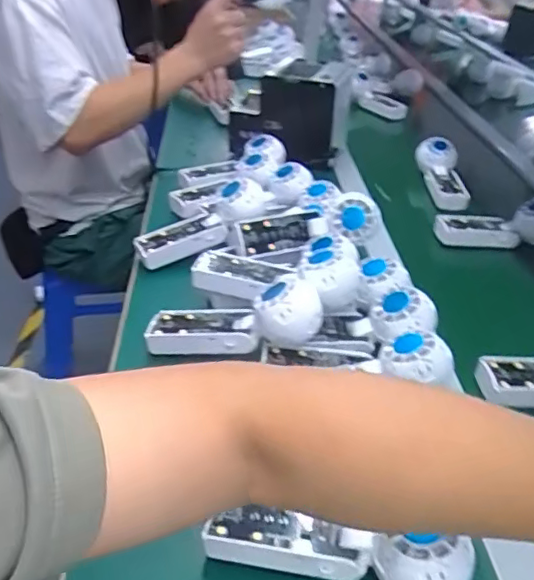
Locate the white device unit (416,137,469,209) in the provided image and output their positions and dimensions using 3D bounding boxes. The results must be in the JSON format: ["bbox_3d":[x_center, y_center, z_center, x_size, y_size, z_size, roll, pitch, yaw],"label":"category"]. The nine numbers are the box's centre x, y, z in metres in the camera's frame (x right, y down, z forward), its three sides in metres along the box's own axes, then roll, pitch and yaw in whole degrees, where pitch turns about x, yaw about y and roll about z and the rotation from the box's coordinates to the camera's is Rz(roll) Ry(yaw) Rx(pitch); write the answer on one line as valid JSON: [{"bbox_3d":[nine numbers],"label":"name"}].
[{"bbox_3d":[0.291,-0.188,0.951,0.062,0.061,0.164,1,47,-5],"label":"white device unit"}]

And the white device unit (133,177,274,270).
[{"bbox_3d":[-0.080,-0.083,0.726,0.175,0.051,0.053,-30,43,-5],"label":"white device unit"}]

